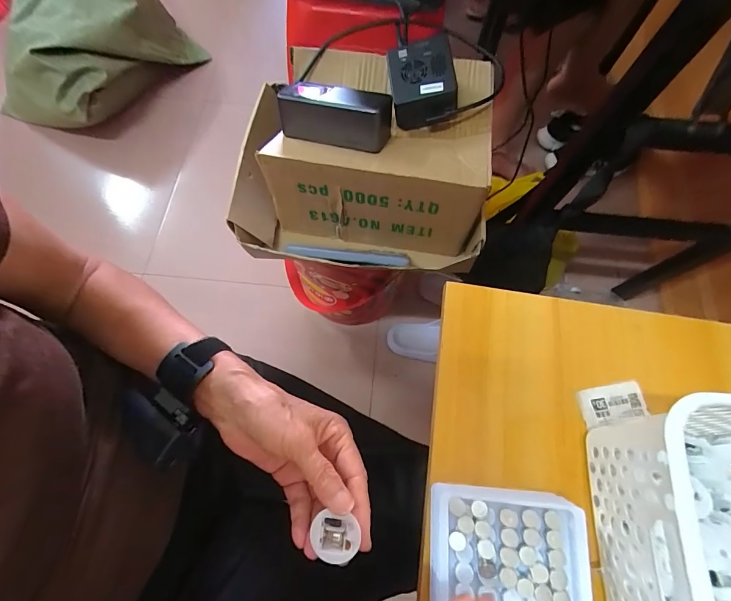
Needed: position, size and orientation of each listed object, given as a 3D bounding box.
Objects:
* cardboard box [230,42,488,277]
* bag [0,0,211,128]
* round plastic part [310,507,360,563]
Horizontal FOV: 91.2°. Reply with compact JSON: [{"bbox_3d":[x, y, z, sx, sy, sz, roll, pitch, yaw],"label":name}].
[{"bbox_3d":[-0.018,-0.175,0.490,0.326,0.158,0.264,4,69,2],"label":"cardboard box"},{"bbox_3d":[-0.726,-0.679,0.942,0.302,0.264,0.461,22,71,9],"label":"bag"},{"bbox_3d":[-0.020,0.156,0.234,0.029,0.008,0.028,0,69,0],"label":"round plastic part"}]

